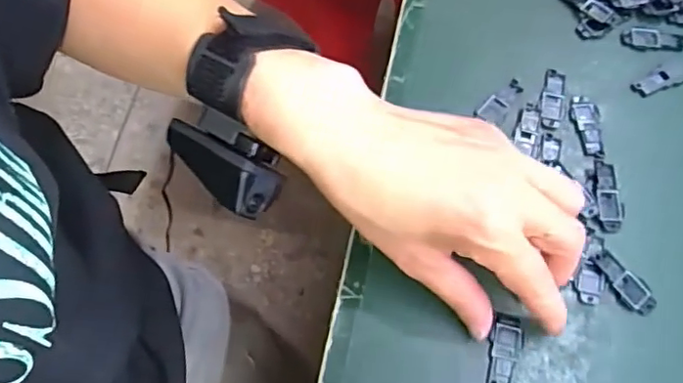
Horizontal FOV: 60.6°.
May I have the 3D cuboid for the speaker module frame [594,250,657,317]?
[{"bbox_3d":[0.152,0.050,0.315,0.039,0.005,0.016,43,73,14],"label":"speaker module frame"}]

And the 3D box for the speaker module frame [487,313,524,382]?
[{"bbox_3d":[0.084,0.084,0.301,0.017,0.005,0.039,15,68,4],"label":"speaker module frame"}]

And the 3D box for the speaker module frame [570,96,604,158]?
[{"bbox_3d":[0.147,-0.039,0.349,0.016,0.004,0.040,2,68,-1],"label":"speaker module frame"}]

